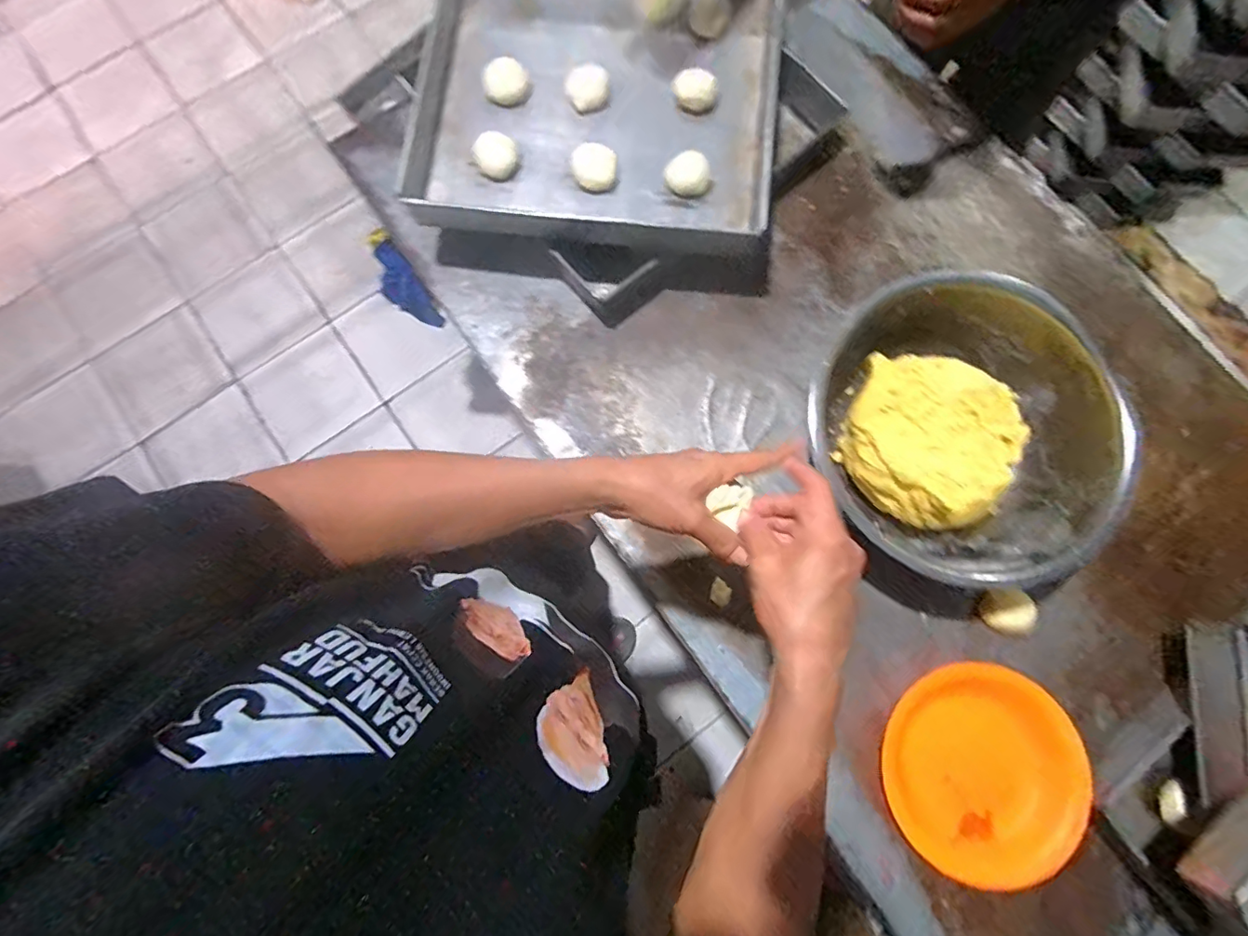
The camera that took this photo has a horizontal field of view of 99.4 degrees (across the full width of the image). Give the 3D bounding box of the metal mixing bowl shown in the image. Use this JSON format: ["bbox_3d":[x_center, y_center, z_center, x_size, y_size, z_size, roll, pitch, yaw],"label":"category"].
[{"bbox_3d":[0.397,-0.033,0.640,0.313,0.136,0.305,0,79,1],"label":"metal mixing bowl"}]

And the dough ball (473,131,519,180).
[{"bbox_3d":[-0.170,-0.419,0.704,0.056,0.033,0.048,-17,79,-3],"label":"dough ball"}]

